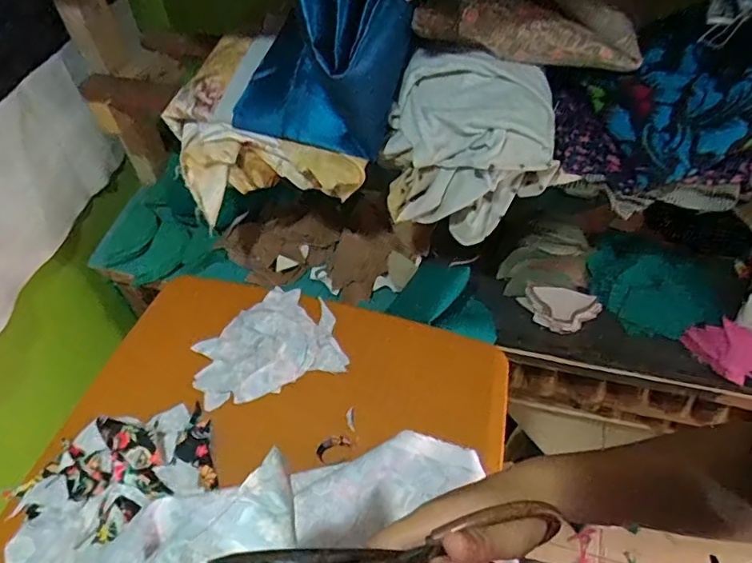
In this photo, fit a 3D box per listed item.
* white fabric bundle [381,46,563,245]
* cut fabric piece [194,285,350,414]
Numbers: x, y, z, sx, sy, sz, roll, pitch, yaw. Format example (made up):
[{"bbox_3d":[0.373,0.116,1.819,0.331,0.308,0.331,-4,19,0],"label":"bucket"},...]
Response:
[{"bbox_3d":[0.110,-0.160,0.645,0.186,0.164,0.132,6,52,5],"label":"white fabric bundle"},{"bbox_3d":[-0.138,0.077,0.681,0.175,0.011,0.136,-18,54,-14],"label":"cut fabric piece"}]

